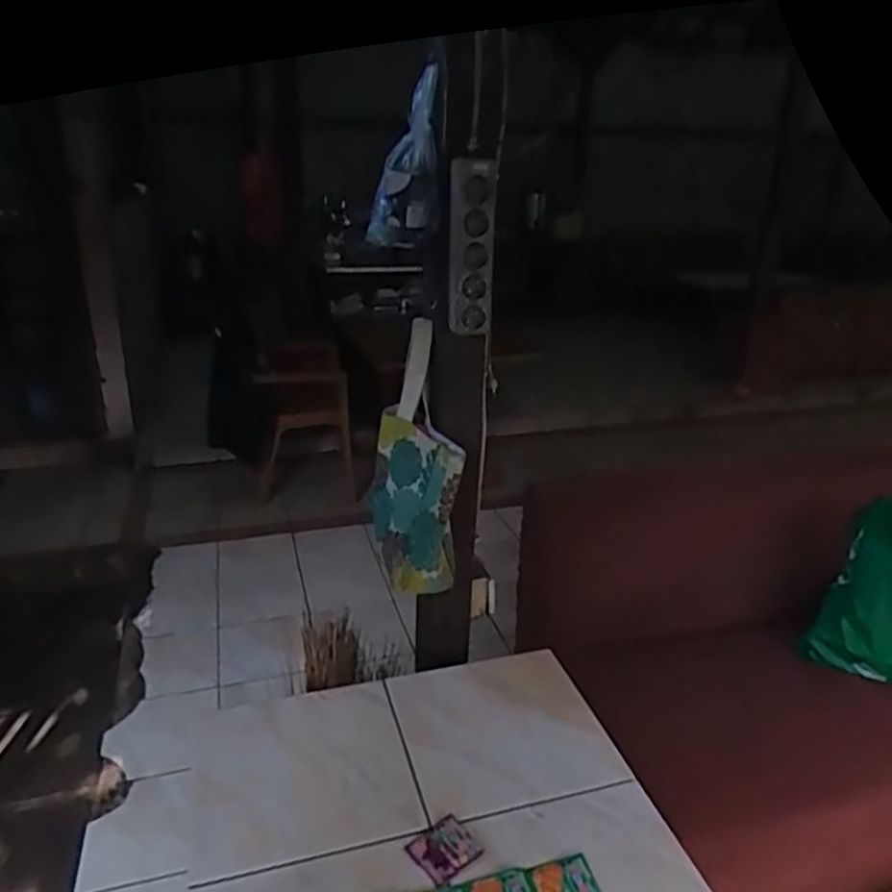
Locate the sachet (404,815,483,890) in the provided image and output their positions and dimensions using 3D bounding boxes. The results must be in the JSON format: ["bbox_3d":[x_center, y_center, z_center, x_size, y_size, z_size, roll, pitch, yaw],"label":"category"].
[{"bbox_3d":[-0.001,0.493,0.884,0.073,0.011,0.069,-15,27,-35],"label":"sachet"}]

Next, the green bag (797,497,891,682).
[{"bbox_3d":[1.025,0.357,1.652,0.273,0.349,0.262,21,29,39],"label":"green bag"}]

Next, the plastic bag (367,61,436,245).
[{"bbox_3d":[-0.051,-0.408,1.029,0.098,0.240,0.071,11,-2,22],"label":"plastic bag"}]

